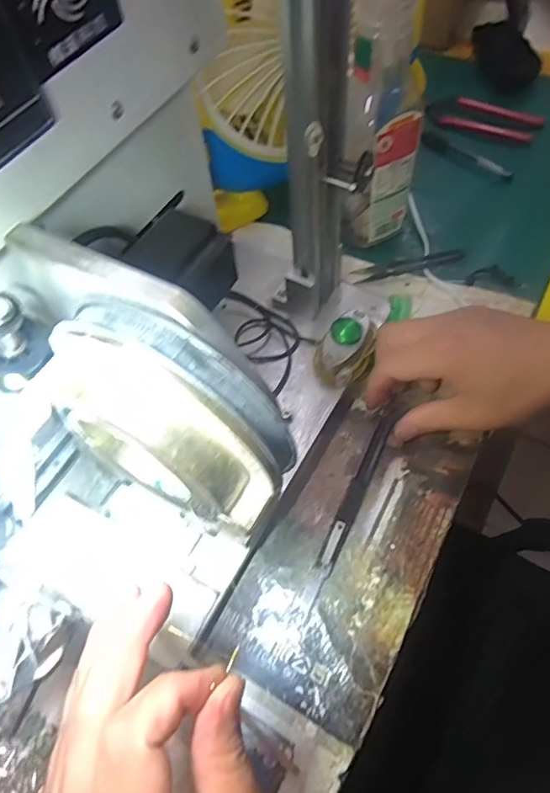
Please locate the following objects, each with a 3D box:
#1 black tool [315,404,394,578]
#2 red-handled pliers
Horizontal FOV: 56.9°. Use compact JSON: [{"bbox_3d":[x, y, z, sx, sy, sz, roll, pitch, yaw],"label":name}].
[{"bbox_3d":[0.060,0.064,0.361,0.011,0.008,0.128,24,64,11],"label":"black tool"},{"bbox_3d":[0.232,-0.310,0.563,0.118,0.020,0.051,33,67,21],"label":"red-handled pliers"}]

